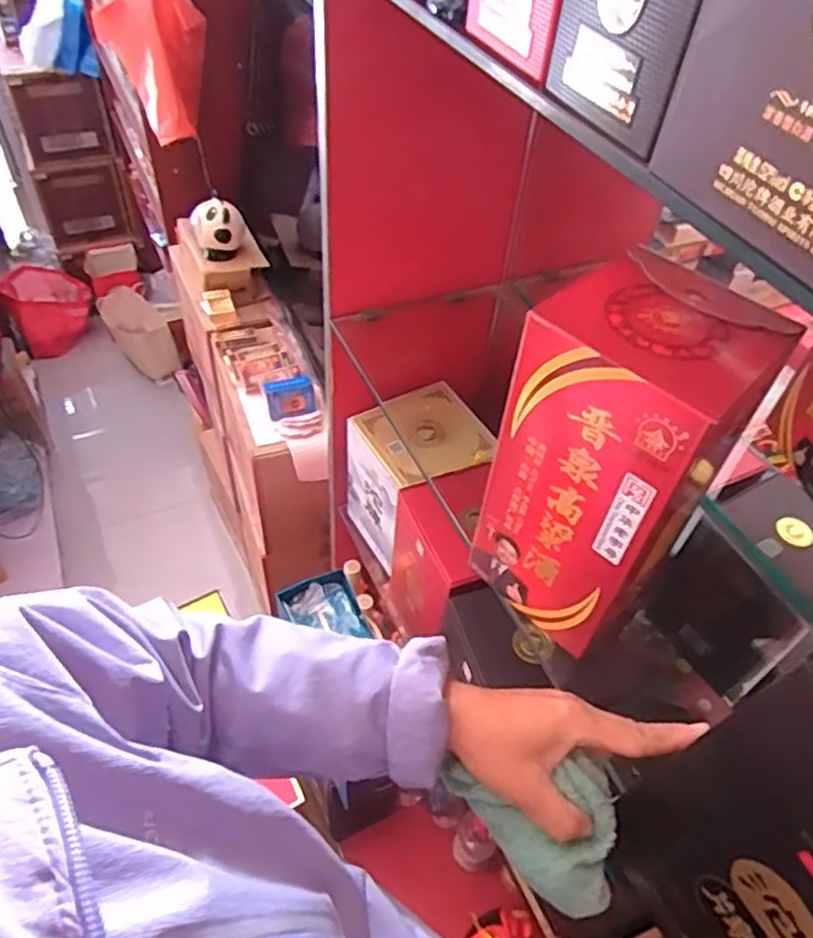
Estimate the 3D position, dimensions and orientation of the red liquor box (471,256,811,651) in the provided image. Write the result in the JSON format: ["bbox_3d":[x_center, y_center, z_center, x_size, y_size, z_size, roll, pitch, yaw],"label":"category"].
[{"bbox_3d":[0.144,-0.001,0.497,0.112,0.261,0.121,-33,59,-29],"label":"red liquor box"}]

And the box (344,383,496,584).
[{"bbox_3d":[0.015,0.009,1.002,0.164,0.214,0.147,-23,54,-23],"label":"box"}]

